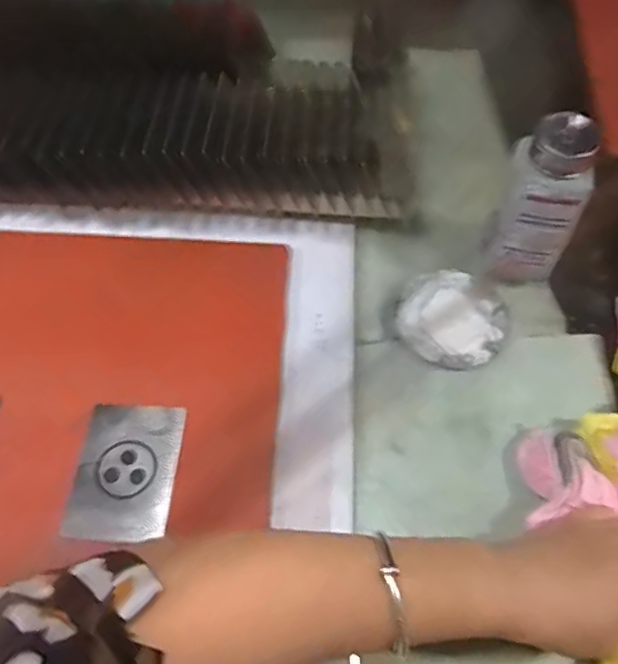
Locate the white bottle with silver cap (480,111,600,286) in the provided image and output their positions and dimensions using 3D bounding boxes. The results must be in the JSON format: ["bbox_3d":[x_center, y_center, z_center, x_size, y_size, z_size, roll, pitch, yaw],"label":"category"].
[{"bbox_3d":[0.160,-0.087,0.429,0.050,0.132,0.046,6,59,2],"label":"white bottle with silver cap"}]

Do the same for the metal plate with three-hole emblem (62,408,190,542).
[{"bbox_3d":[-0.116,0.088,0.382,0.060,0.006,0.087,5,59,2],"label":"metal plate with three-hole emblem"}]

